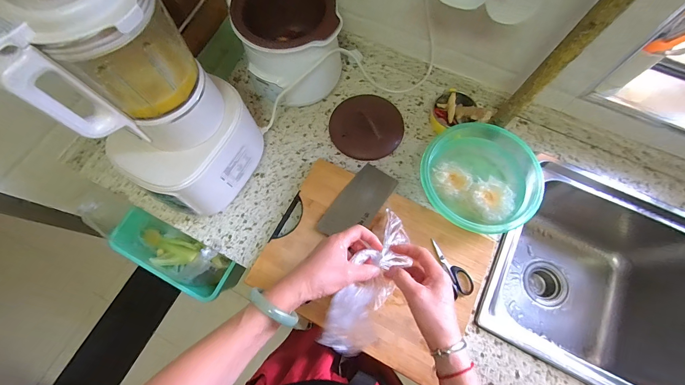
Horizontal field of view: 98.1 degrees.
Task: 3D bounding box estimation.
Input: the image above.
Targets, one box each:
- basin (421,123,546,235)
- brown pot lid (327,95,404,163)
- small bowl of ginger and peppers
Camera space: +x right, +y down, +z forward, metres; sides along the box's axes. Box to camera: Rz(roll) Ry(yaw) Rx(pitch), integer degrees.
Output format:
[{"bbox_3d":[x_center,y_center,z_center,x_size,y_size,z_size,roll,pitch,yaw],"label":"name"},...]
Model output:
[{"bbox_3d":[0.275,-0.033,0.610,0.220,0.076,0.219,0,70,1],"label":"basin"},{"bbox_3d":[0.055,-0.161,0.673,0.161,0.037,0.165,0,70,1],"label":"brown pot lid"},{"bbox_3d":[0.260,-0.180,0.655,0.115,0.077,0.093,6,71,3],"label":"small bowl of ginger and peppers"}]

